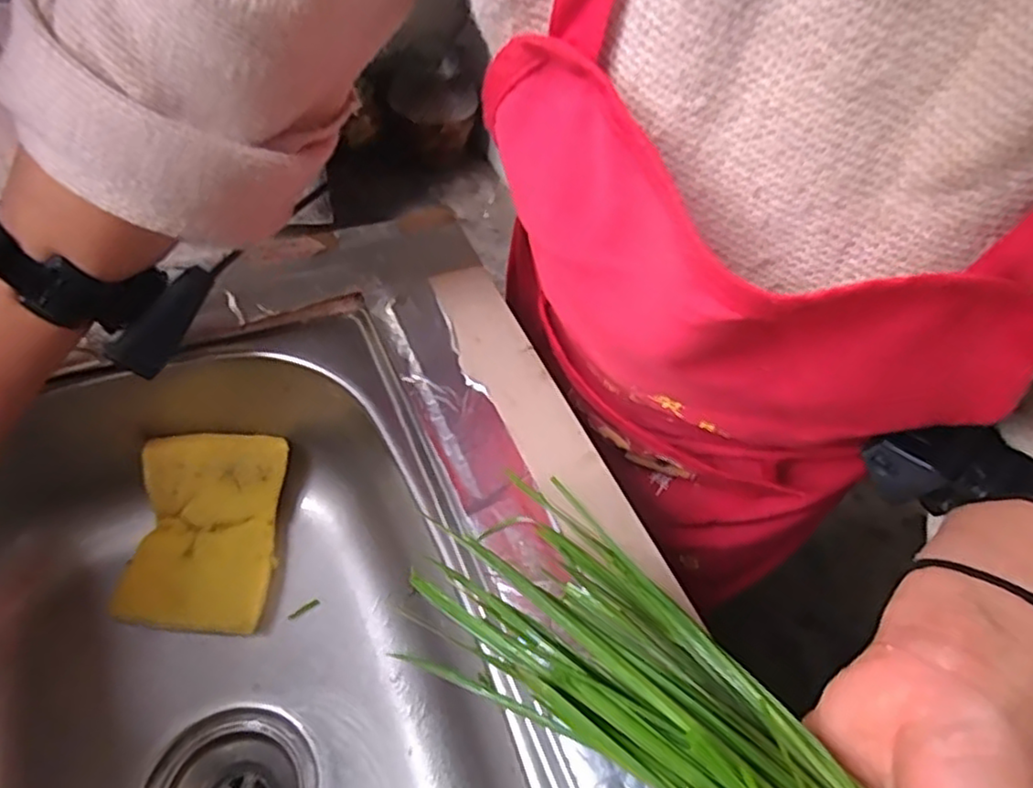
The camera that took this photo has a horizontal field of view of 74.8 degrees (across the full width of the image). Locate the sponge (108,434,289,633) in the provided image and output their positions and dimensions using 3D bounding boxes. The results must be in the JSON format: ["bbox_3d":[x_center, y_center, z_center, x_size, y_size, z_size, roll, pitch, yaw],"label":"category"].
[{"bbox_3d":[-0.229,0.098,0.493,0.095,0.089,0.126,6,51,-2],"label":"sponge"}]

